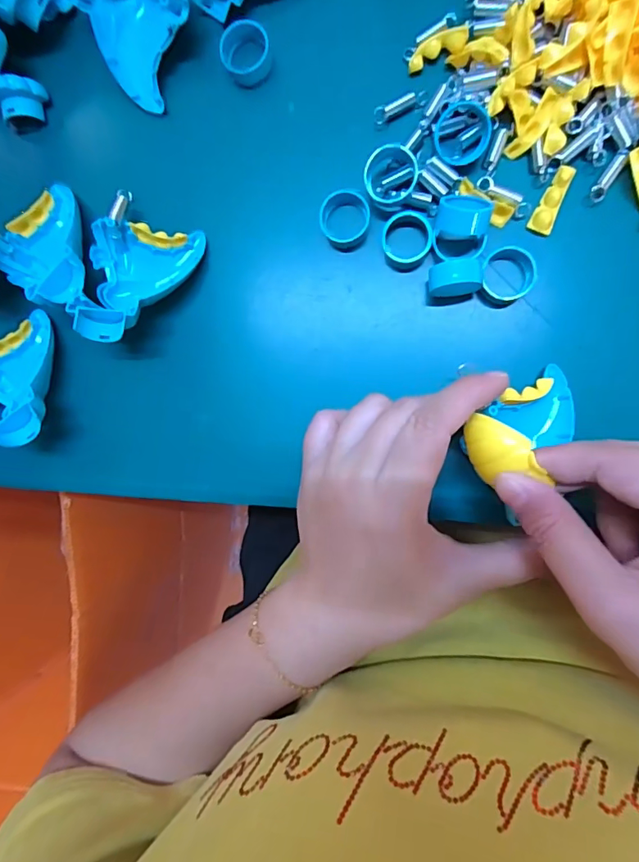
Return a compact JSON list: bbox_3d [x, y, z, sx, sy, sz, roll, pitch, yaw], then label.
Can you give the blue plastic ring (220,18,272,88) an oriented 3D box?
[{"bbox_3d":[-0.038,-0.197,0.242,0.025,0.012,0.027,0,93,9],"label":"blue plastic ring"}]

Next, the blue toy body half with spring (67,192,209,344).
[{"bbox_3d":[-0.103,-0.084,0.241,0.051,0.030,0.072,30,97,6],"label":"blue toy body half with spring"}]

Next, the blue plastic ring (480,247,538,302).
[{"bbox_3d":[0.095,-0.077,0.229,0.027,0.011,0.026,0,93,9],"label":"blue plastic ring"}]

